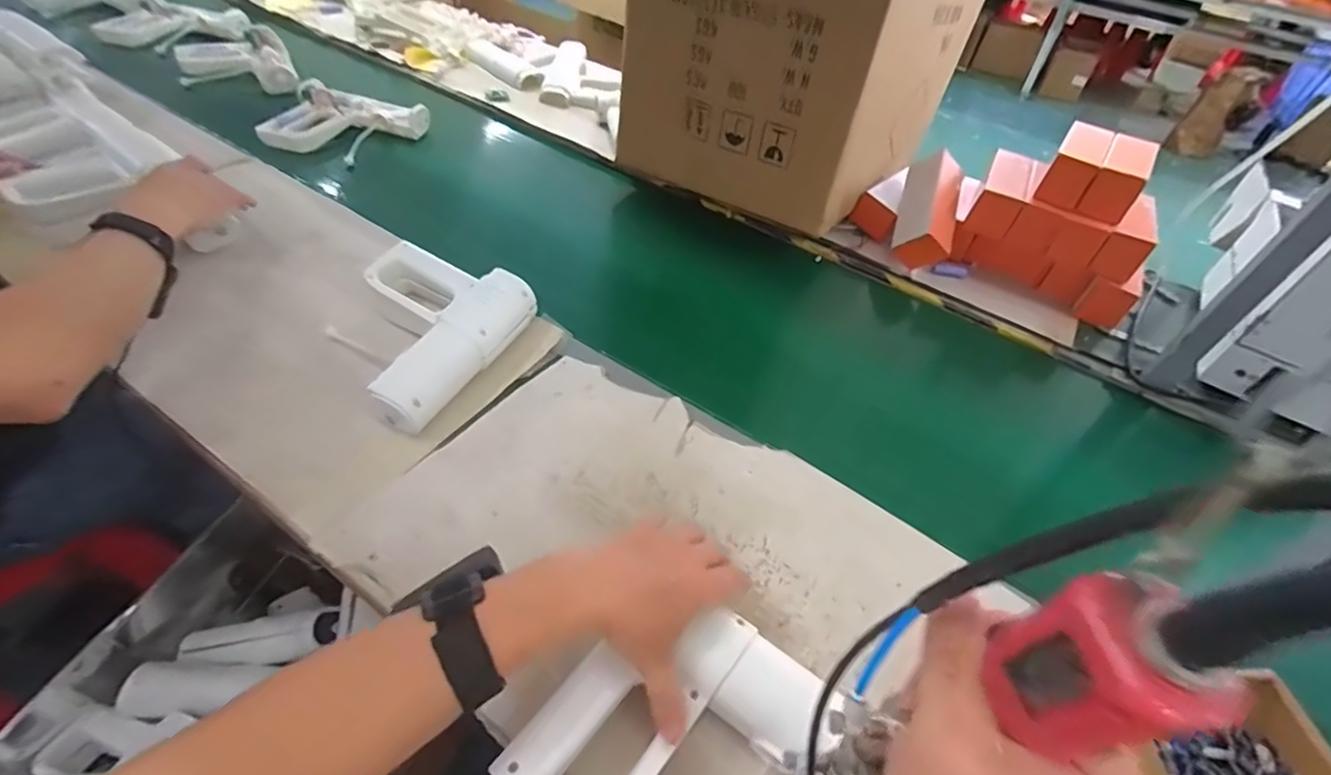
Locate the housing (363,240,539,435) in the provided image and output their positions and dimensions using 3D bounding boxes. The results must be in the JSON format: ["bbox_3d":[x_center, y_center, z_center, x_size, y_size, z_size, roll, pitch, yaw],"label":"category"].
[{"bbox_3d":[-0.278,-0.074,0.670,0.190,0.063,0.215,29,50,18],"label":"housing"}]

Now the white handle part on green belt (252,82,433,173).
[{"bbox_3d":[-0.570,-0.456,1.055,0.264,0.065,0.177,10,47,2],"label":"white handle part on green belt"}]

